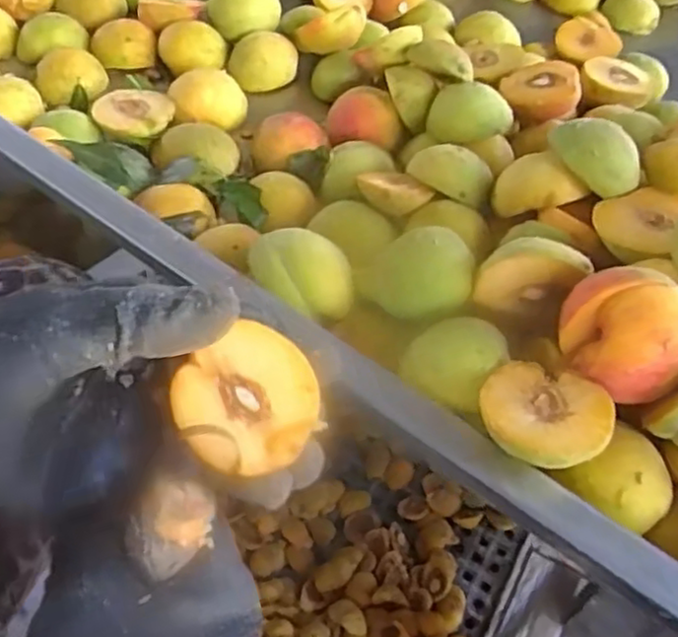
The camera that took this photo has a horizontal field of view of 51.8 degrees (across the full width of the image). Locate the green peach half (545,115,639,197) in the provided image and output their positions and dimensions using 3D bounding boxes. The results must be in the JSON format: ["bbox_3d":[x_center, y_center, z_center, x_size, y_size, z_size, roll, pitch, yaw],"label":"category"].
[{"bbox_3d":[0.157,-0.103,0.429,0.043,0.022,0.059,-14,52,-15],"label":"green peach half"}]

